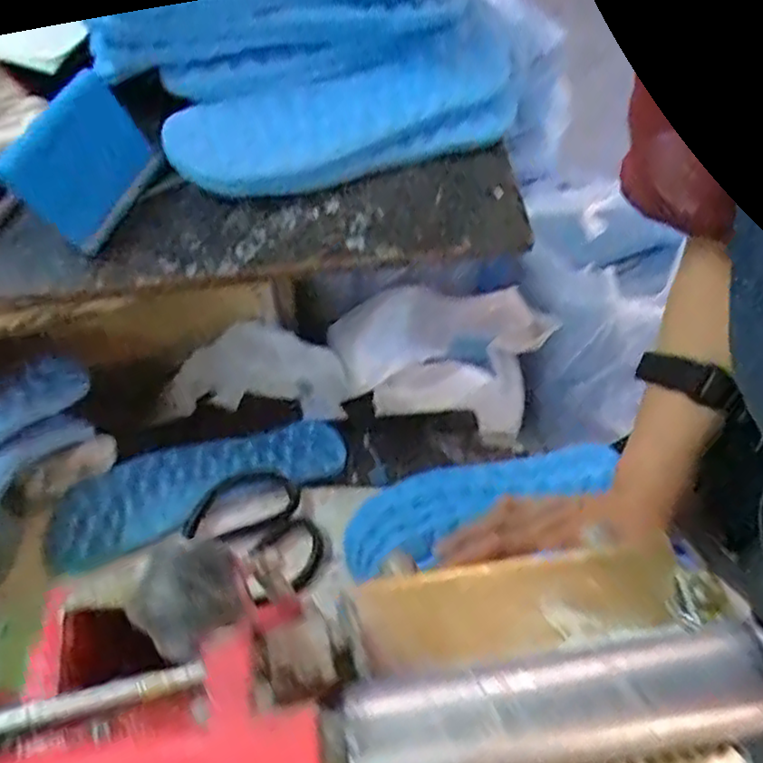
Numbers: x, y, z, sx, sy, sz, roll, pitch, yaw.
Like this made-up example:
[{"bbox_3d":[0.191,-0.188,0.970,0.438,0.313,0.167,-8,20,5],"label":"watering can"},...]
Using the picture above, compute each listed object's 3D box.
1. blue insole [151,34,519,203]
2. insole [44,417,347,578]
[{"bbox_3d":[-0.027,-0.195,0.521,0.256,0.021,0.092,-13,77,-3],"label":"blue insole"},{"bbox_3d":[-0.151,0.080,0.577,0.242,0.014,0.079,-20,55,-19],"label":"insole"}]

